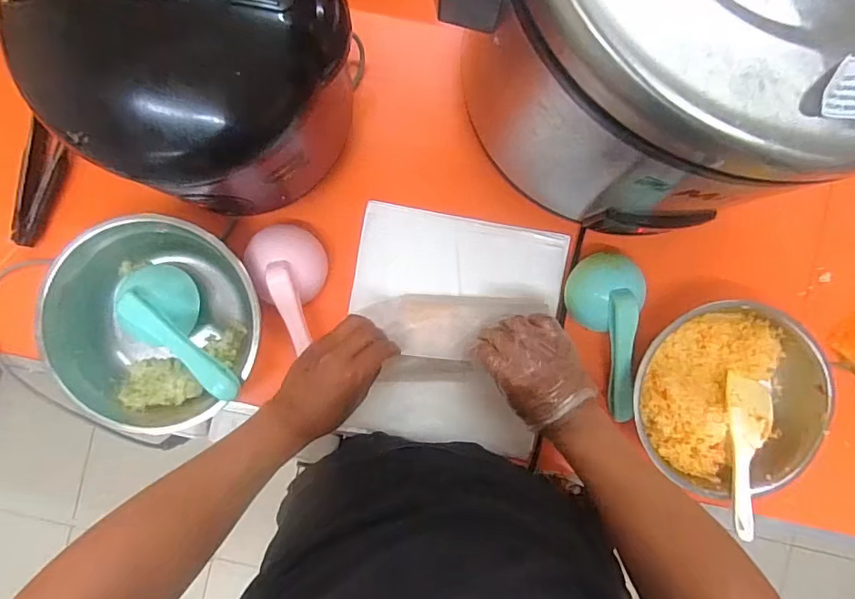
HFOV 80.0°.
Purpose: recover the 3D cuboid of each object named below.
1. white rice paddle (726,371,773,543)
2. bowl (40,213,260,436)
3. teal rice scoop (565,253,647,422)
[{"bbox_3d":[0.371,0.179,0.590,0.062,0.016,0.185,19,65,-1],"label":"white rice paddle"},{"bbox_3d":[-0.306,0.027,0.589,0.210,0.083,0.229,0,91,-1],"label":"bowl"},{"bbox_3d":[0.223,0.045,0.597,0.075,0.055,0.198,-16,92,-1],"label":"teal rice scoop"}]

